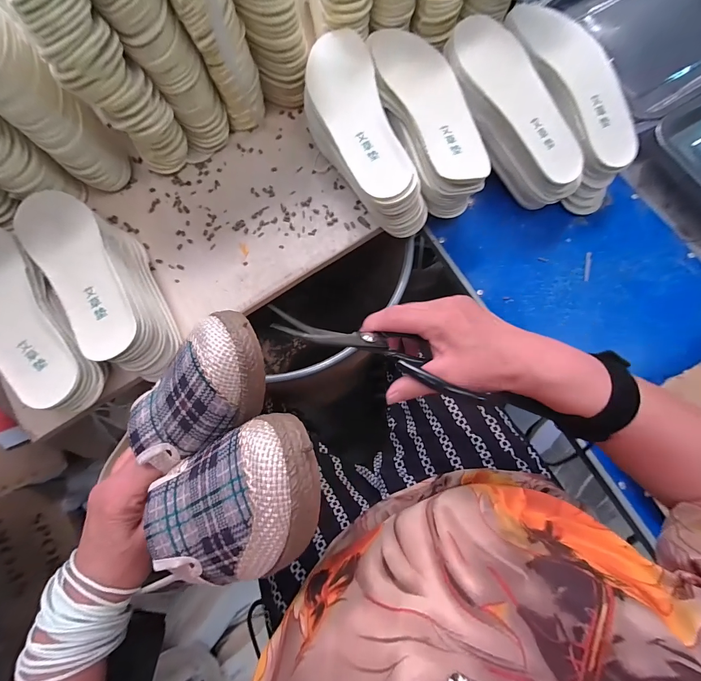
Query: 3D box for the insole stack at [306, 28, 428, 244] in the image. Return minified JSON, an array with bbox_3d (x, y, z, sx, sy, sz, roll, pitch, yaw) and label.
[{"bbox_3d":[0.013,-0.262,0.432,0.093,0.085,0.265,-23,78,-4],"label":"insole stack"}]

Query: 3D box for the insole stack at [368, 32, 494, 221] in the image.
[{"bbox_3d":[0.094,-0.295,0.437,0.094,0.063,0.258,-16,78,-3],"label":"insole stack"}]

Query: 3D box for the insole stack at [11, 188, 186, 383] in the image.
[{"bbox_3d":[-0.297,-0.072,0.401,0.094,0.072,0.267,-36,80,-7],"label":"insole stack"}]

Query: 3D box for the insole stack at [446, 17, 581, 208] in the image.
[{"bbox_3d":[0.210,-0.299,0.432,0.091,0.069,0.262,-31,93,-6],"label":"insole stack"}]

